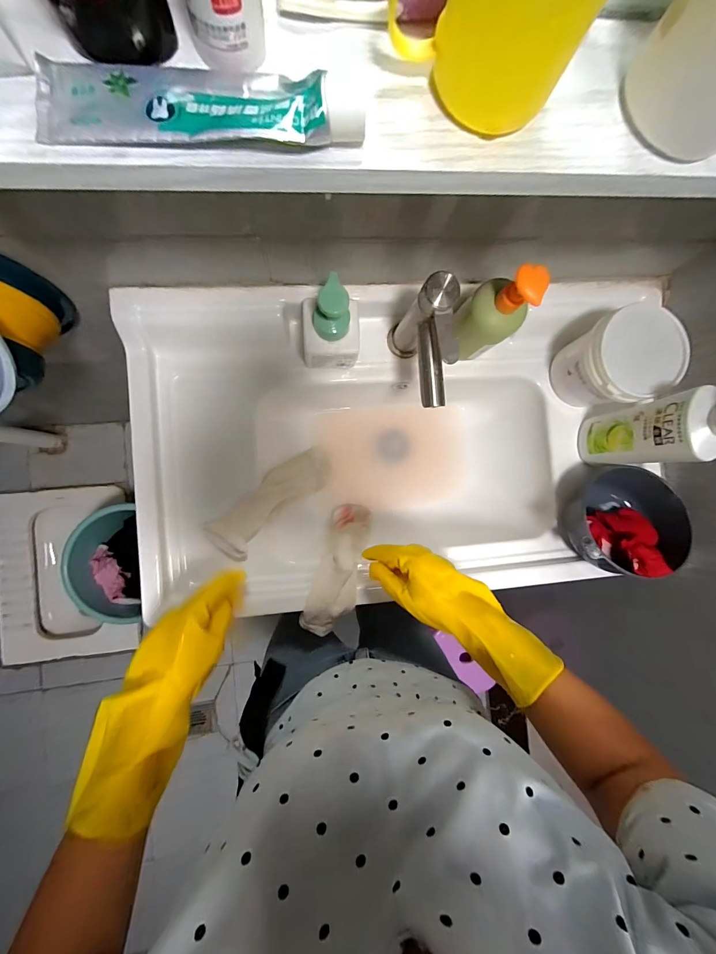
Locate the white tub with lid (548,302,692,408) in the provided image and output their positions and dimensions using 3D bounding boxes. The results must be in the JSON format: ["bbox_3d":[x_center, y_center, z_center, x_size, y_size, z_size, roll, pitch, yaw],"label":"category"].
[{"bbox_3d":[0.372,-0.166,0.536,0.112,0.136,0.118,0,88,-7],"label":"white tub with lid"}]

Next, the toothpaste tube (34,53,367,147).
[{"bbox_3d":[-0.080,-0.194,0.182,0.162,0.023,0.047,-2,89,-7],"label":"toothpaste tube"}]

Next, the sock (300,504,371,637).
[{"bbox_3d":[-0.027,0.128,0.583,0.063,0.209,0.112,22,129,-5],"label":"sock"}]

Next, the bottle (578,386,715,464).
[{"bbox_3d":[0.397,-0.062,0.467,0.047,0.245,0.085,-14,90,-7],"label":"bottle"}]

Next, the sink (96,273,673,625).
[{"bbox_3d":[0.063,-0.048,0.599,0.761,0.193,0.442,-4,89,-7],"label":"sink"}]

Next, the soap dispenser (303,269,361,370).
[{"bbox_3d":[-0.038,-0.201,0.477,0.084,0.138,0.075,-3,89,-7],"label":"soap dispenser"}]

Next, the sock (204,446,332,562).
[{"bbox_3d":[-0.123,0.027,0.584,0.070,0.042,0.249,49,50,-3],"label":"sock"}]

